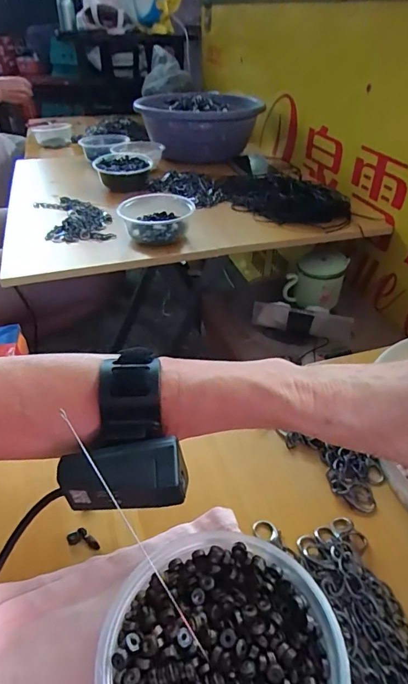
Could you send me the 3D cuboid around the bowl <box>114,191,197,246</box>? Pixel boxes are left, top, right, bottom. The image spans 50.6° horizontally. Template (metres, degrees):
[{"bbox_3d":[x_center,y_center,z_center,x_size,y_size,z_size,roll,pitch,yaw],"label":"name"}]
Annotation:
[{"bbox_3d":[-0.072,-0.188,0.666,0.107,0.050,0.102,0,39,0],"label":"bowl"}]

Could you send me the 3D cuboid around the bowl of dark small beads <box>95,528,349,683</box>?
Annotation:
[{"bbox_3d":[0.010,0.157,0.211,0.106,0.043,0.112,0,39,0],"label":"bowl of dark small beads"}]

